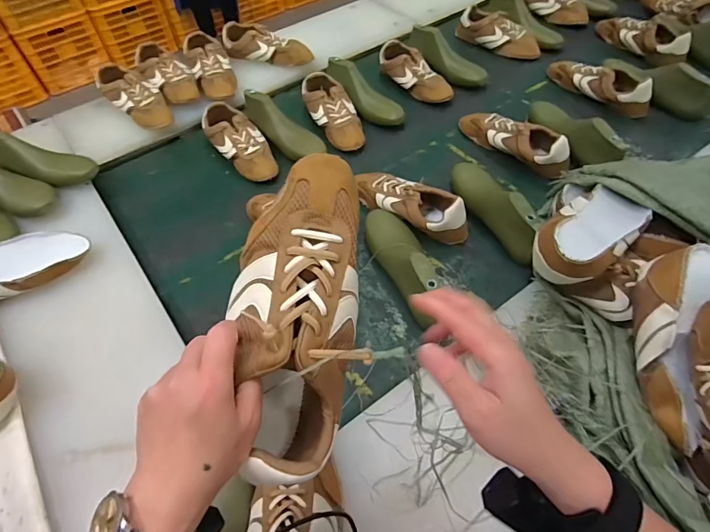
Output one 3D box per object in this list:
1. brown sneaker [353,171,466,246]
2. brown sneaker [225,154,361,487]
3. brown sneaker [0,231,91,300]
[{"bbox_3d":[0.104,-0.130,0.870,0.262,0.076,0.100,34,63,25],"label":"brown sneaker"},{"bbox_3d":[-0.046,0.033,0.348,0.096,0.087,0.240,4,88,7],"label":"brown sneaker"},{"bbox_3d":[-0.608,0.004,0.752,0.263,0.092,0.087,-20,55,-10],"label":"brown sneaker"}]

